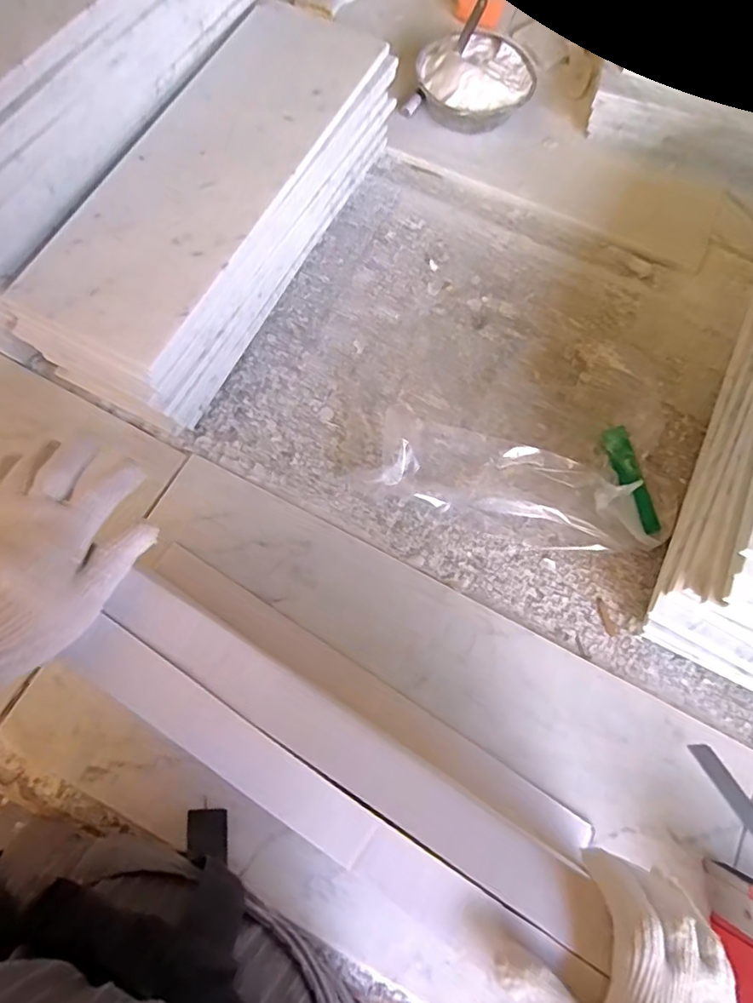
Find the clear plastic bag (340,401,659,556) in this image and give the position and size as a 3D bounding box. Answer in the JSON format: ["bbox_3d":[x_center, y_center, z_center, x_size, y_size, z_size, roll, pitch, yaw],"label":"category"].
[{"bbox_3d":[0.135,-0.019,0.556,0.291,0.040,0.100,19,71,6],"label":"clear plastic bag"}]

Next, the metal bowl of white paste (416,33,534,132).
[{"bbox_3d":[0.125,-0.527,0.706,0.140,0.056,0.129,0,71,-1],"label":"metal bowl of white paste"}]

